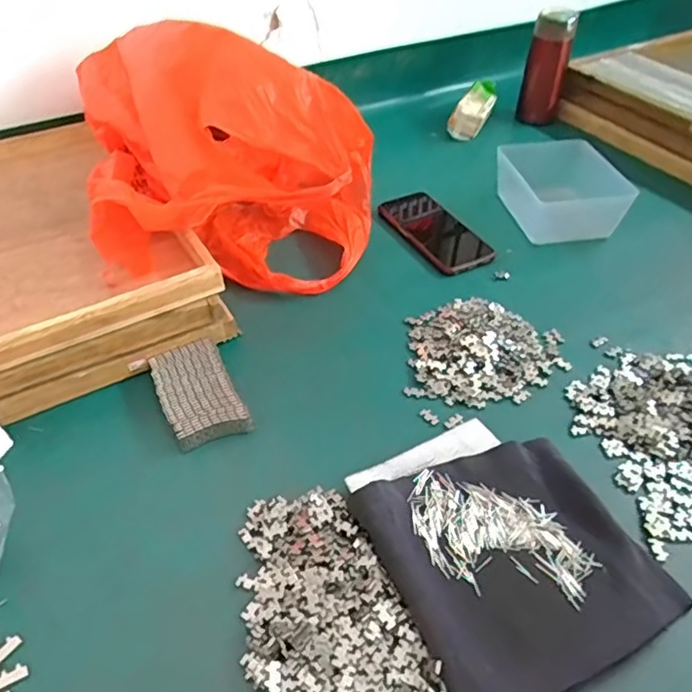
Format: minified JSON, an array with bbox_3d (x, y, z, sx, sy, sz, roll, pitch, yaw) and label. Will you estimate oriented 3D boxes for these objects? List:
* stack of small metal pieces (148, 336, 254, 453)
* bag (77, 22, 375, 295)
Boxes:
[{"bbox_3d":[-0.137,0.046,0.551,0.064,0.026,0.115,-18,47,-20],"label":"stack of small metal pieces"},{"bbox_3d":[-0.140,-0.189,0.640,0.332,0.235,0.278,3,44,2],"label":"bag"}]

